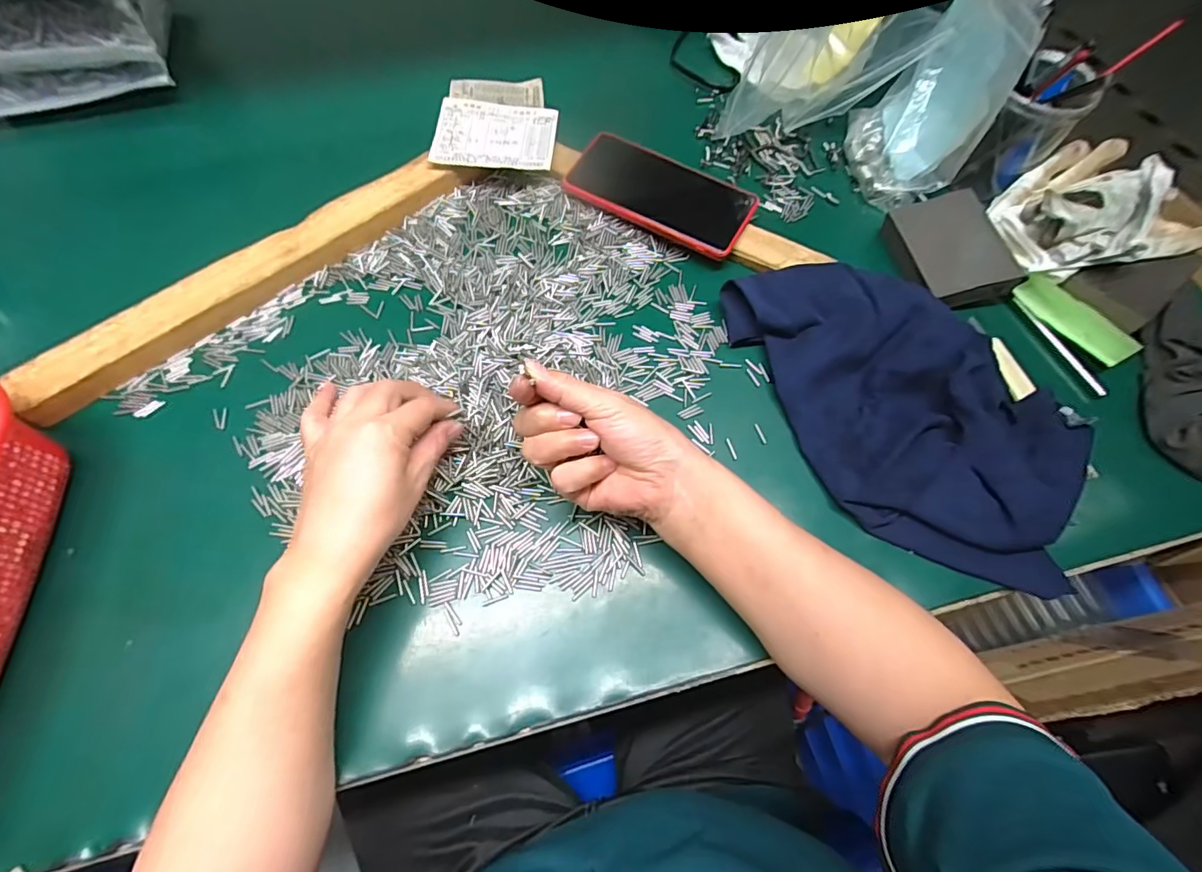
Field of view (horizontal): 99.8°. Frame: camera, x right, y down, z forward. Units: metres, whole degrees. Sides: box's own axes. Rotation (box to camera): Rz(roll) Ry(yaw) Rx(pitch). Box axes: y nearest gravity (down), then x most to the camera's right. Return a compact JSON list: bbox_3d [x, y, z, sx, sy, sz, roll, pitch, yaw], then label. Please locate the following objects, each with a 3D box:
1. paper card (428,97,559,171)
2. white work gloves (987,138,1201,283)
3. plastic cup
[{"bbox_3d":[-0.098,-0.283,0.474,0.109,0.006,0.085,4,66,-2],"label":"paper card"},{"bbox_3d":[0.429,-0.202,0.427,0.153,0.049,0.120,-15,69,-9],"label":"white work gloves"},{"bbox_3d":[0.372,-0.274,0.448,0.067,0.103,0.073,15,68,4],"label":"plastic cup"}]

